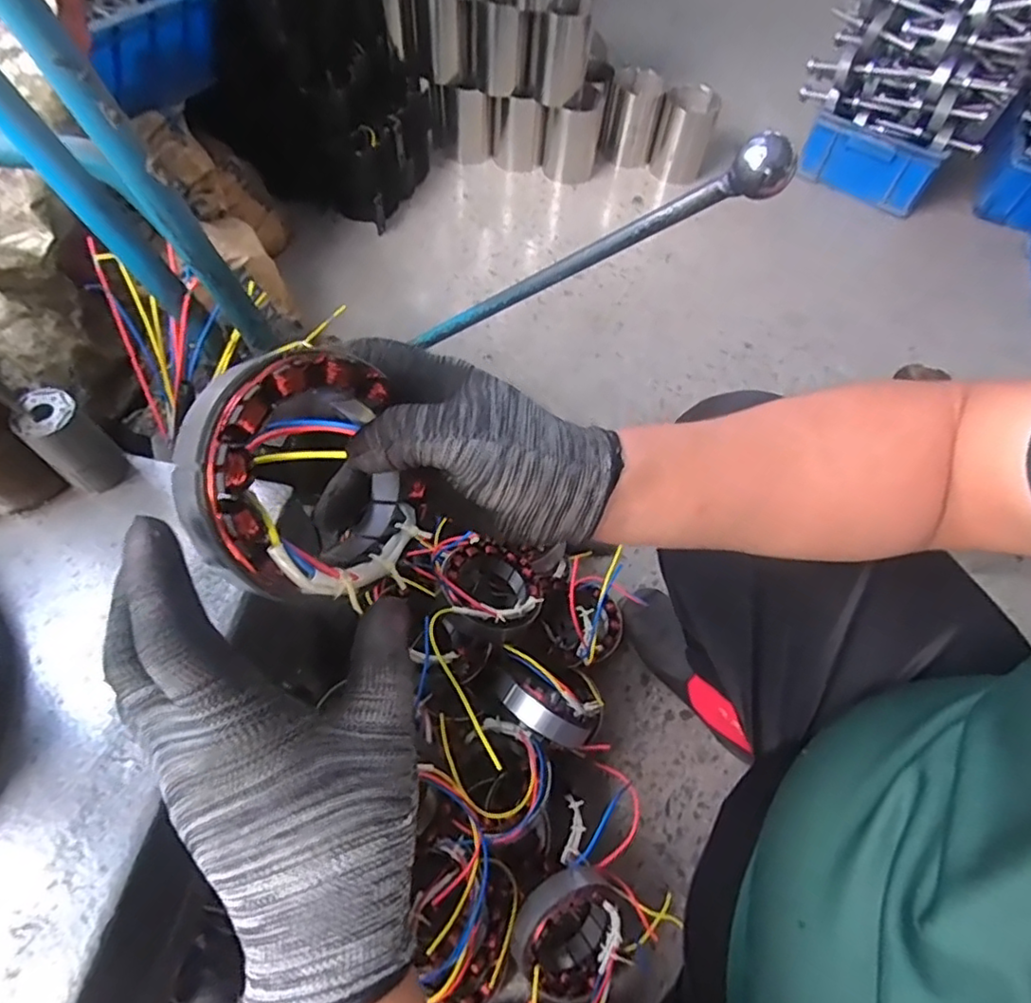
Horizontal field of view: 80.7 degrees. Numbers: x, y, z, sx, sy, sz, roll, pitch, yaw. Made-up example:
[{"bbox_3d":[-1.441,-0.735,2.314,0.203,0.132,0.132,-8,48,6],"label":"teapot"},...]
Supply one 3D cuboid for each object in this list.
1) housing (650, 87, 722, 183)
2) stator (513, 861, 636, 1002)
[{"bbox_3d":[0.386,-0.839,1.388,0.118,0.171,0.122,20,61,8],"label":"housing"},{"bbox_3d":[0.062,0.430,0.622,0.099,0.117,0.051,-54,31,0],"label":"stator"}]

